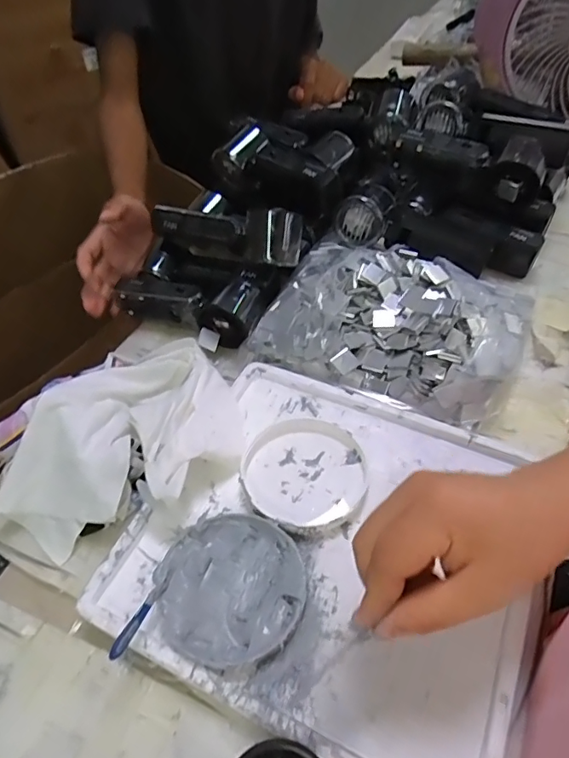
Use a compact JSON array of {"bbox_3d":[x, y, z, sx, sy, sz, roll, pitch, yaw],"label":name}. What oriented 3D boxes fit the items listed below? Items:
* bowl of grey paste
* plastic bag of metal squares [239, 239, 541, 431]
[{"bbox_3d":[-0.036,0.142,0.346,0.098,0.014,0.095,-2,51,2],"label":"bowl of grey paste"},{"bbox_3d":[0.108,-0.064,0.494,0.242,0.048,0.185,20,55,19],"label":"plastic bag of metal squares"}]

